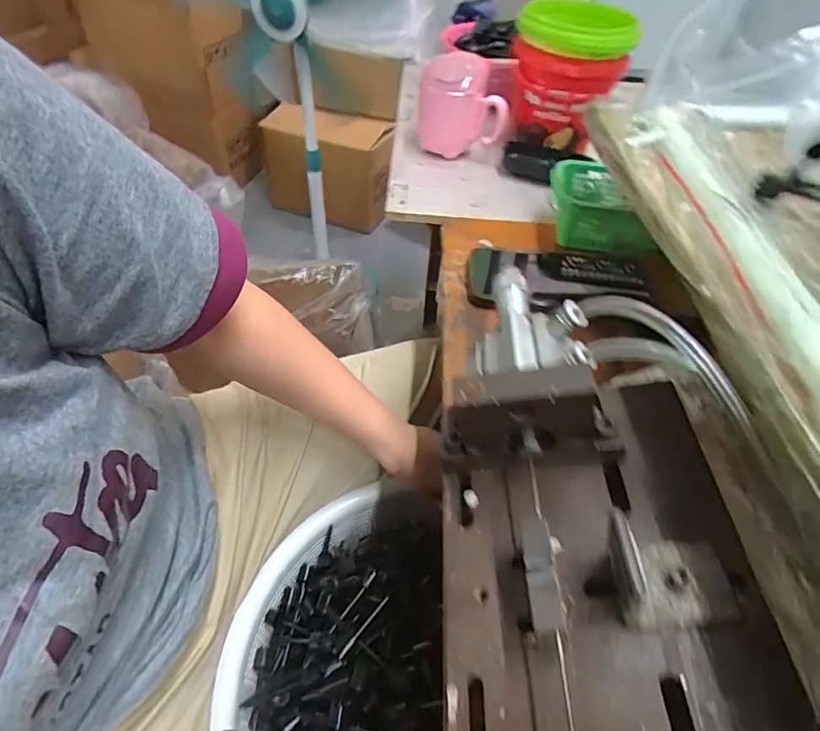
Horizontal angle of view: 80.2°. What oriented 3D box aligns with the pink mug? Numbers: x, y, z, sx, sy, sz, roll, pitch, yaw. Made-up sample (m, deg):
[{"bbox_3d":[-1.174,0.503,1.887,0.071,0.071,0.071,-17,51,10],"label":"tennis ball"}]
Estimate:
[{"bbox_3d":[0.066,-0.322,0.610,0.109,0.105,0.079,7,47,2],"label":"pink mug"}]

